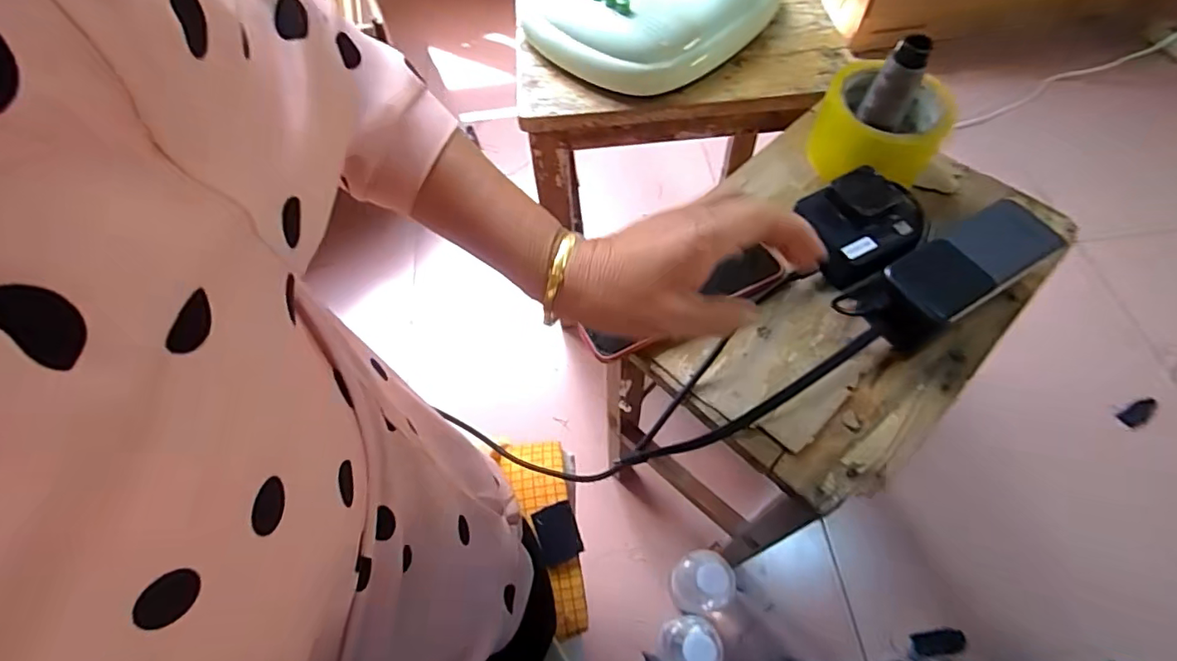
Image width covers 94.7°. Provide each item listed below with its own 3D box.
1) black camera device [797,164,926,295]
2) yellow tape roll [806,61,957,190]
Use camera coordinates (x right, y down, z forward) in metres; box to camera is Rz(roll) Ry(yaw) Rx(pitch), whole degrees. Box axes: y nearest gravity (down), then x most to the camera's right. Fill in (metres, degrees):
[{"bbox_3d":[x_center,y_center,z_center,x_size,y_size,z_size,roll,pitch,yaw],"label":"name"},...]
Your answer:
[{"bbox_3d":[0.211,-0.078,0.412,0.083,0.041,0.081,-21,61,-9],"label":"black camera device"},{"bbox_3d":[0.237,-0.166,0.448,0.094,0.055,0.096,-1,60,2],"label":"yellow tape roll"}]

